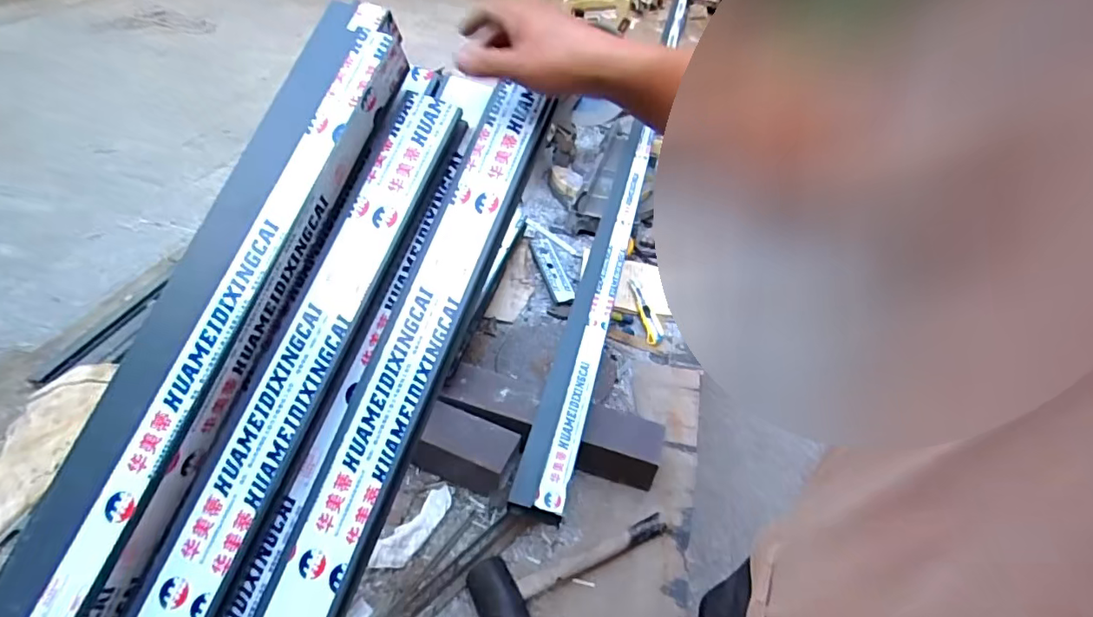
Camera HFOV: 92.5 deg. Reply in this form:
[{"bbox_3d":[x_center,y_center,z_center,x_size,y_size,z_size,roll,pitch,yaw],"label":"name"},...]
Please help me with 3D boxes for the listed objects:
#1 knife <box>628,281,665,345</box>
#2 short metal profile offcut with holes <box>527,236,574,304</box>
[{"bbox_3d":[0.225,0.004,1.182,0.038,0.019,0.185,-2,43,-11],"label":"knife"},{"bbox_3d":[0.010,-0.102,1.257,0.058,0.016,0.236,-8,44,-16],"label":"short metal profile offcut with holes"}]

